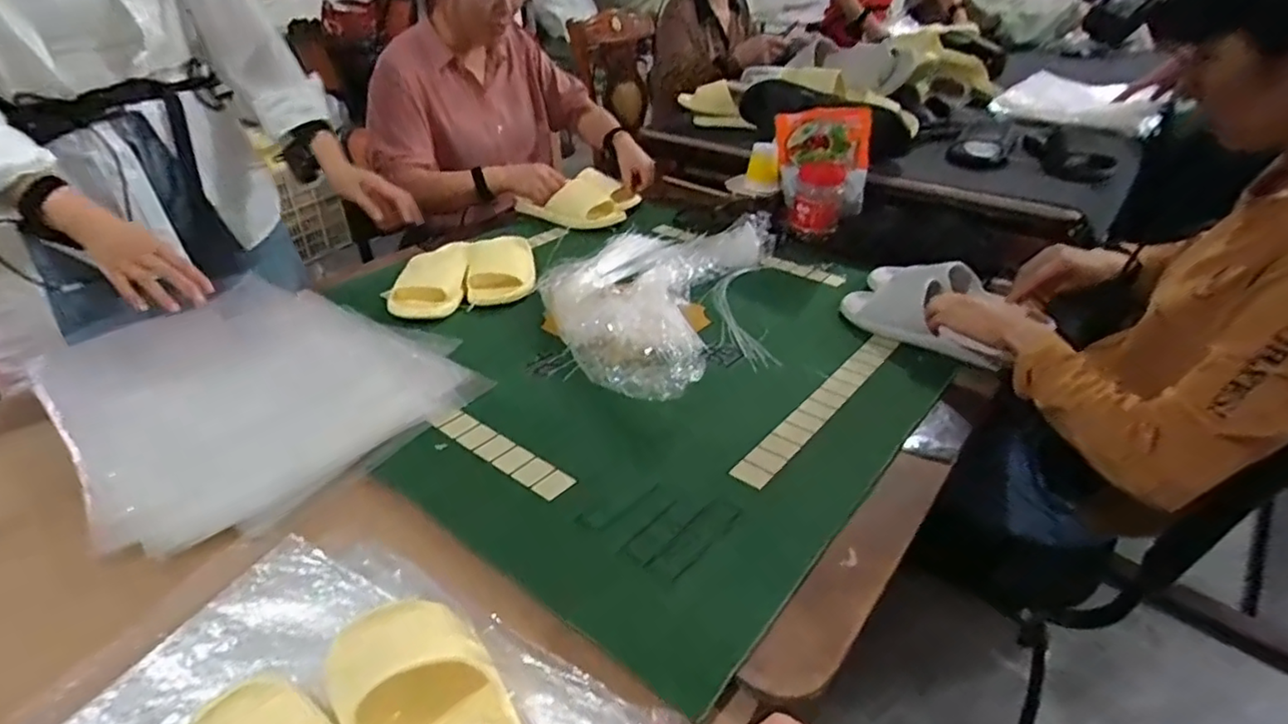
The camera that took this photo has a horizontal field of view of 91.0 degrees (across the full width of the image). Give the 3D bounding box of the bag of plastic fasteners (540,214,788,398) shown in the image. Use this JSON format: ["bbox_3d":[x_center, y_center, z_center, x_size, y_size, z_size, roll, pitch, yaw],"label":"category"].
[{"bbox_3d":[0.025,-0.112,0.981,0.357,0.074,0.553,3,34,6],"label":"bag of plastic fasteners"}]

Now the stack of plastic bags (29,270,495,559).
[{"bbox_3d":[-0.488,0.028,0.785,0.452,0.077,0.406,20,37,27],"label":"stack of plastic bags"}]

